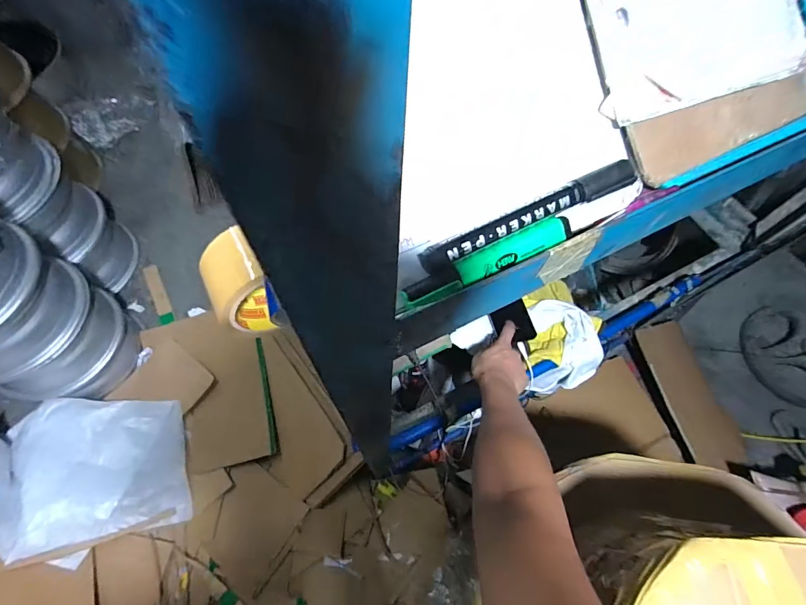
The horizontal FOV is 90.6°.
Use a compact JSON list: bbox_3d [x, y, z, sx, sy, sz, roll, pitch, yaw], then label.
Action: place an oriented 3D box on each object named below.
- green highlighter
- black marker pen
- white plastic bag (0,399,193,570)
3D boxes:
[{"bbox_3d":[0.049,-0.023,0.233,0.115,0.011,0.017,-24,68,-14],"label":"green highlighter"},{"bbox_3d":[0.077,-0.051,0.238,0.143,0.016,0.014,-24,68,-13],"label":"black marker pen"},{"bbox_3d":[-0.933,0.484,1.146,0.522,0.136,0.428,-13,66,-9],"label":"white plastic bag"}]

